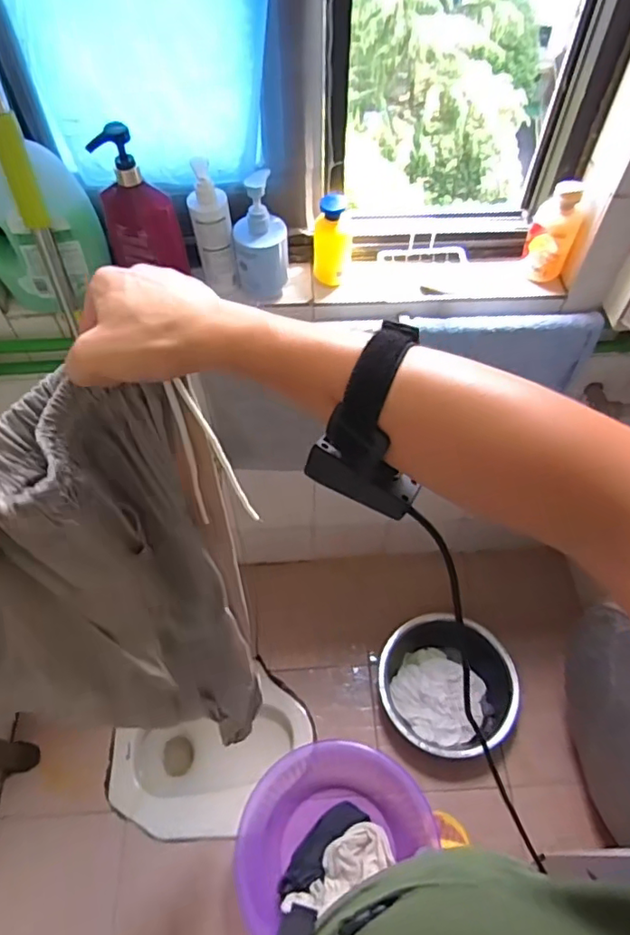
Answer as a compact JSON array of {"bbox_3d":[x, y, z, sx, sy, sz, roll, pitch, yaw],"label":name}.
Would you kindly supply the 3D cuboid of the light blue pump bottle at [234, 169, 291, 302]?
[{"bbox_3d":[-0.076,-0.316,0.796,0.076,0.168,0.059,-7,56,-4],"label":"light blue pump bottle"}]

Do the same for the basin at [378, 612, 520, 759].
[{"bbox_3d":[0.332,0.535,1.392,0.323,0.114,0.310,0,56,0],"label":"basin"}]

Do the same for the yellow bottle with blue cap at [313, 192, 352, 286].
[{"bbox_3d":[0.026,-0.338,0.840,0.057,0.115,0.057,1,56,1],"label":"yellow bottle with blue cap"}]

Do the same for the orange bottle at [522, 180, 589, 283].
[{"bbox_3d":[0.358,-0.351,0.842,0.062,0.129,0.051,-1,56,0],"label":"orange bottle"}]

